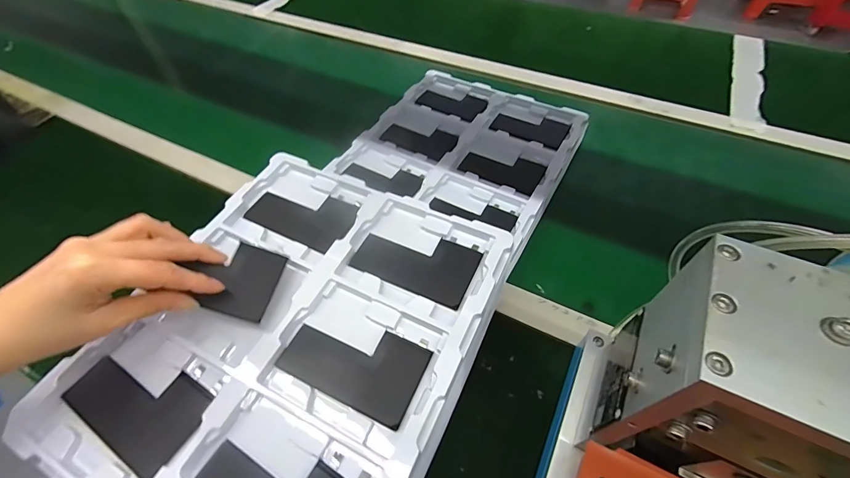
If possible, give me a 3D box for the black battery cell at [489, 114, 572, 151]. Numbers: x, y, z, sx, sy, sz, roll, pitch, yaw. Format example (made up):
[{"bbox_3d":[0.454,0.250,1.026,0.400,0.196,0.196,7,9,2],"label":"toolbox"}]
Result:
[{"bbox_3d":[0.157,-0.166,0.561,0.105,0.005,0.063,25,60,20],"label":"black battery cell"}]

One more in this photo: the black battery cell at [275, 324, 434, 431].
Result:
[{"bbox_3d":[-0.055,0.094,0.294,0.106,0.004,0.061,20,58,17],"label":"black battery cell"}]

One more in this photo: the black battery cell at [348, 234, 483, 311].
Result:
[{"bbox_3d":[-0.009,0.019,0.344,0.106,0.004,0.060,19,58,16],"label":"black battery cell"}]

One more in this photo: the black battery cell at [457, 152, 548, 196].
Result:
[{"bbox_3d":[0.105,-0.096,0.513,0.105,0.006,0.063,24,59,19],"label":"black battery cell"}]

